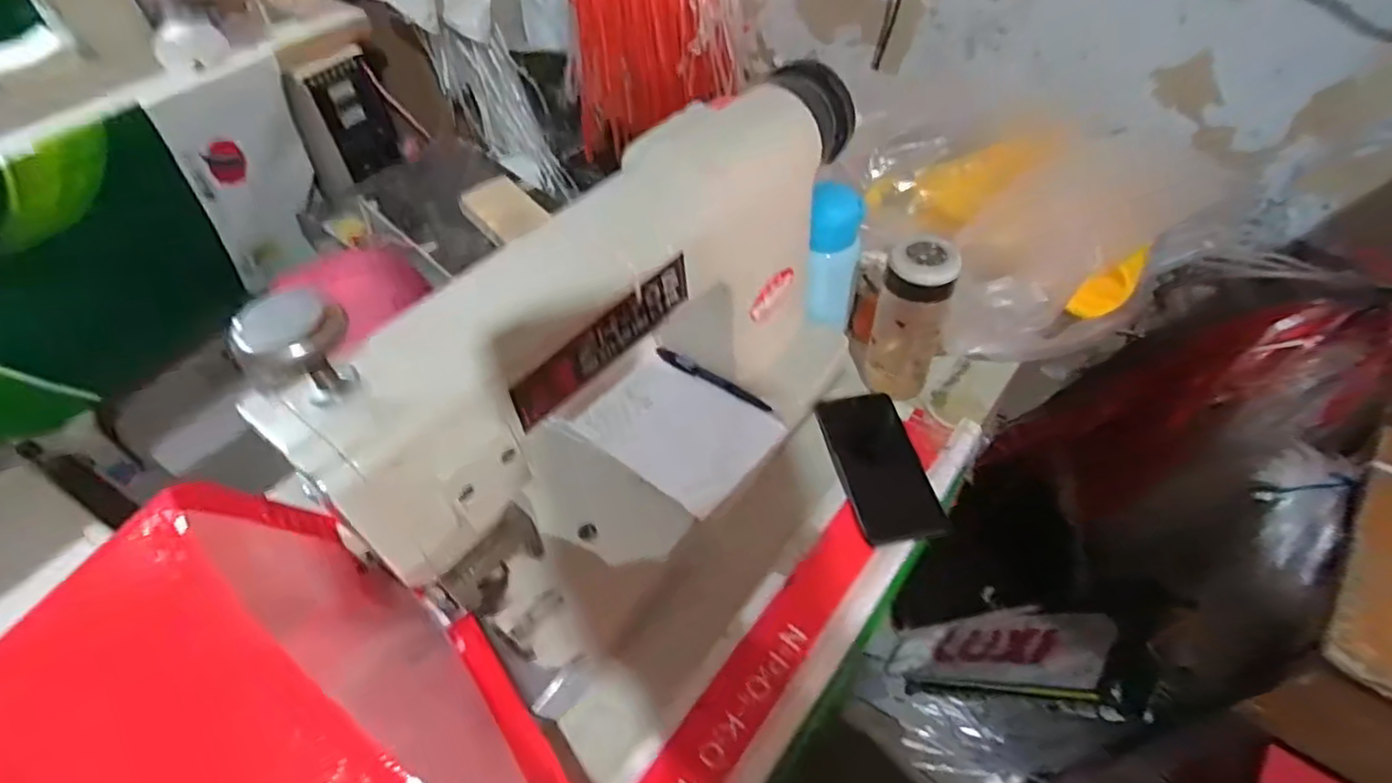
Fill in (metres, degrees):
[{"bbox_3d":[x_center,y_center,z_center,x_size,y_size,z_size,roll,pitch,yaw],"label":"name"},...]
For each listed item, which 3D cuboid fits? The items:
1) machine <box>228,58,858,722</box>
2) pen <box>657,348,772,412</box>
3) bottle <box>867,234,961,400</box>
[{"bbox_3d":[-0.021,-0.021,0.558,0.210,0.280,0.513,31,58,23],"label":"machine"},{"bbox_3d":[0.015,-0.012,0.672,0.133,0.013,0.013,27,57,21],"label":"pen"},{"bbox_3d":[0.214,-0.069,0.671,0.070,0.167,0.056,19,54,16],"label":"bottle"}]

